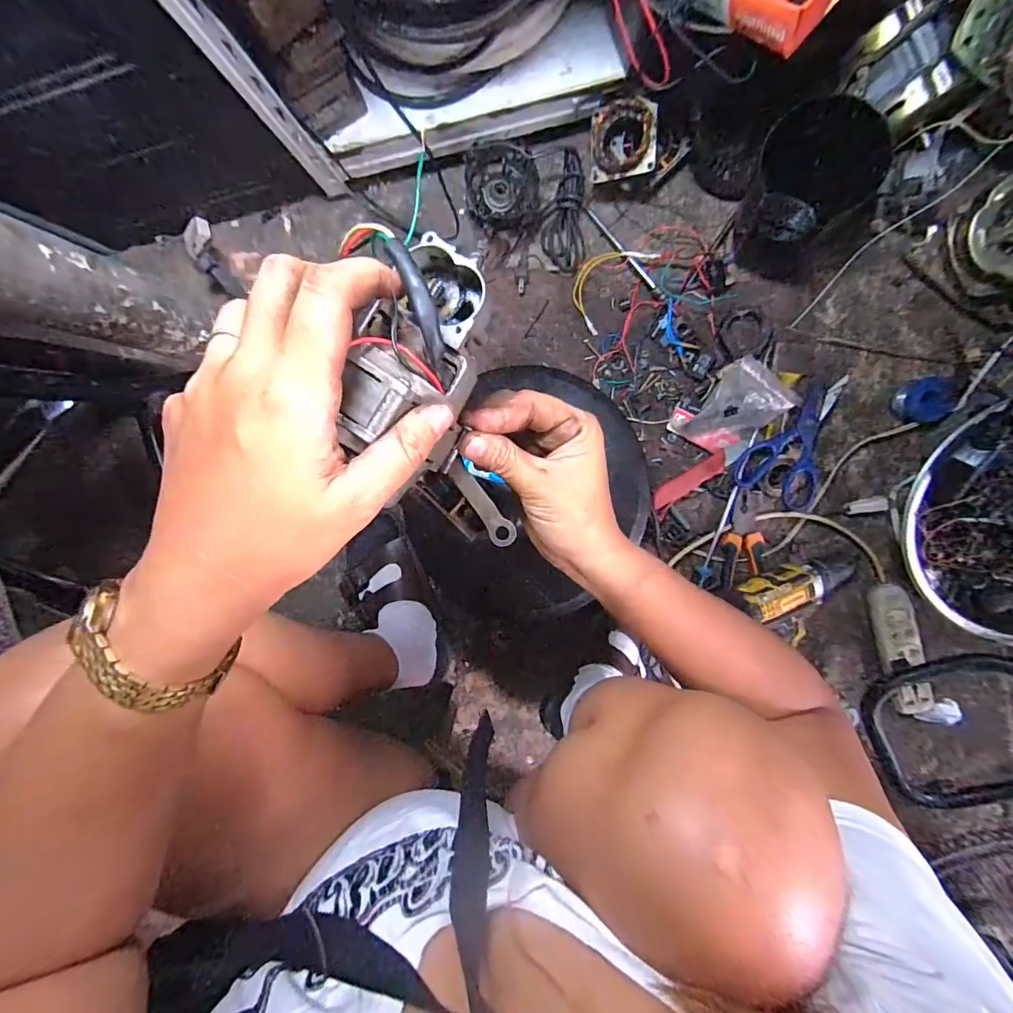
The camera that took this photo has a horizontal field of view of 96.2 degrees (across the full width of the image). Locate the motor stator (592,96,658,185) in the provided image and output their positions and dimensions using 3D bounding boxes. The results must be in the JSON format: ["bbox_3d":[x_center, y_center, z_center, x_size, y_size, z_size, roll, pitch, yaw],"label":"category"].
[{"bbox_3d":[0.142,-0.430,0.539,0.079,0.040,0.075,3,112,32],"label":"motor stator"}]

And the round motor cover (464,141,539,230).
[{"bbox_3d":[-0.005,-0.396,0.566,0.089,0.049,0.084,-3,123,-5],"label":"round motor cover"}]

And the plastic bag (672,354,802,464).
[{"bbox_3d":[0.290,-0.120,0.578,0.099,0.055,0.119,40,99,-1],"label":"plastic bag"}]

